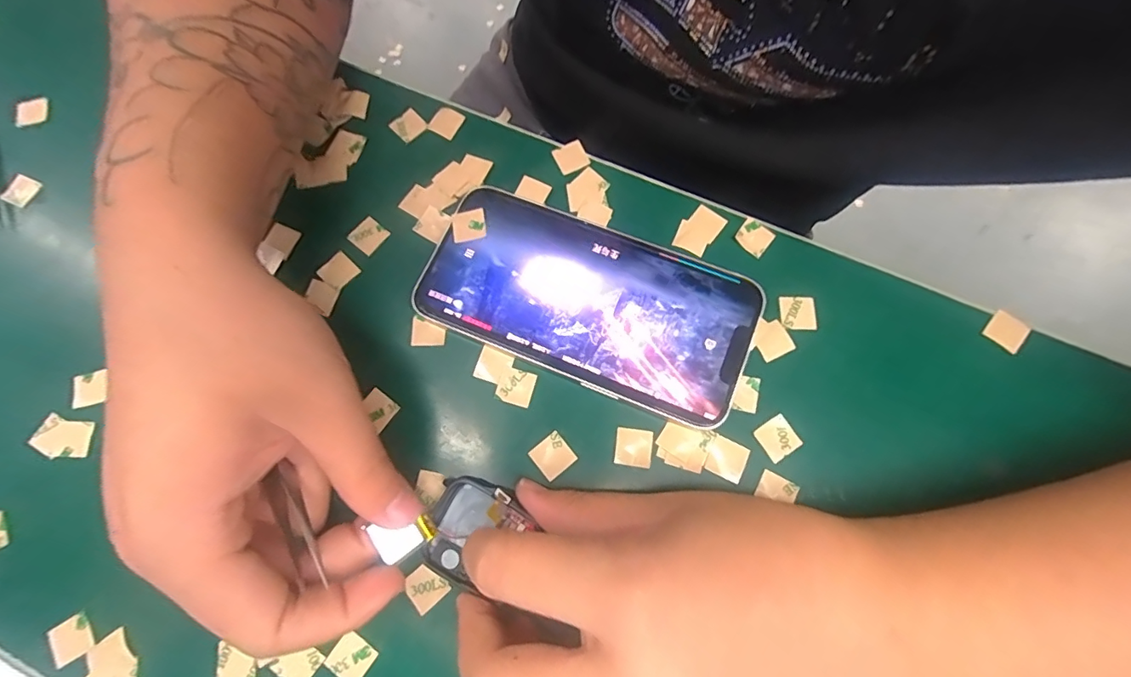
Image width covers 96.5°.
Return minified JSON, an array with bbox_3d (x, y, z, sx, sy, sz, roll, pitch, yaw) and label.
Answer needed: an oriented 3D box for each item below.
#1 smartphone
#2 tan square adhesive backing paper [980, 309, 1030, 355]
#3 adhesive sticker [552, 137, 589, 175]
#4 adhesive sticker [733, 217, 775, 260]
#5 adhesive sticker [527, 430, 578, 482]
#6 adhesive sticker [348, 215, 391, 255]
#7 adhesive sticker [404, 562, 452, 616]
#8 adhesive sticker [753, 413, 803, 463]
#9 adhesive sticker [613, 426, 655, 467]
[{"bbox_3d":[0.009,-0.018,0.223,0.143,0.004,0.071,22,76,8],"label":"smartphone"},{"bbox_3d":[0.194,-0.003,0.221,0.015,0.004,0.014,39,90,15],"label":"tan square adhesive backing paper"},{"bbox_3d":[0.003,-0.091,0.251,0.015,0.004,0.015,-22,75,-4],"label":"adhesive sticker"},{"bbox_3d":[0.088,-0.047,0.237,0.015,0.004,0.015,37,82,11],"label":"adhesive sticker"},{"bbox_3d":[-0.005,0.049,0.211,0.015,0.004,0.015,-41,76,-8],"label":"adhesive sticker"},{"bbox_3d":[-0.095,-0.050,0.242,0.014,0.004,0.015,38,79,11],"label":"adhesive sticker"},{"bbox_3d":[-0.055,0.097,0.198,0.015,0.004,0.015,-41,77,-9],"label":"adhesive sticker"},{"bbox_3d":[0.089,0.042,0.211,0.015,0.004,0.015,-32,75,-5],"label":"adhesive sticker"},{"bbox_3d":[0.028,0.045,0.210,0.015,0.004,0.015,7,75,4],"label":"adhesive sticker"}]

